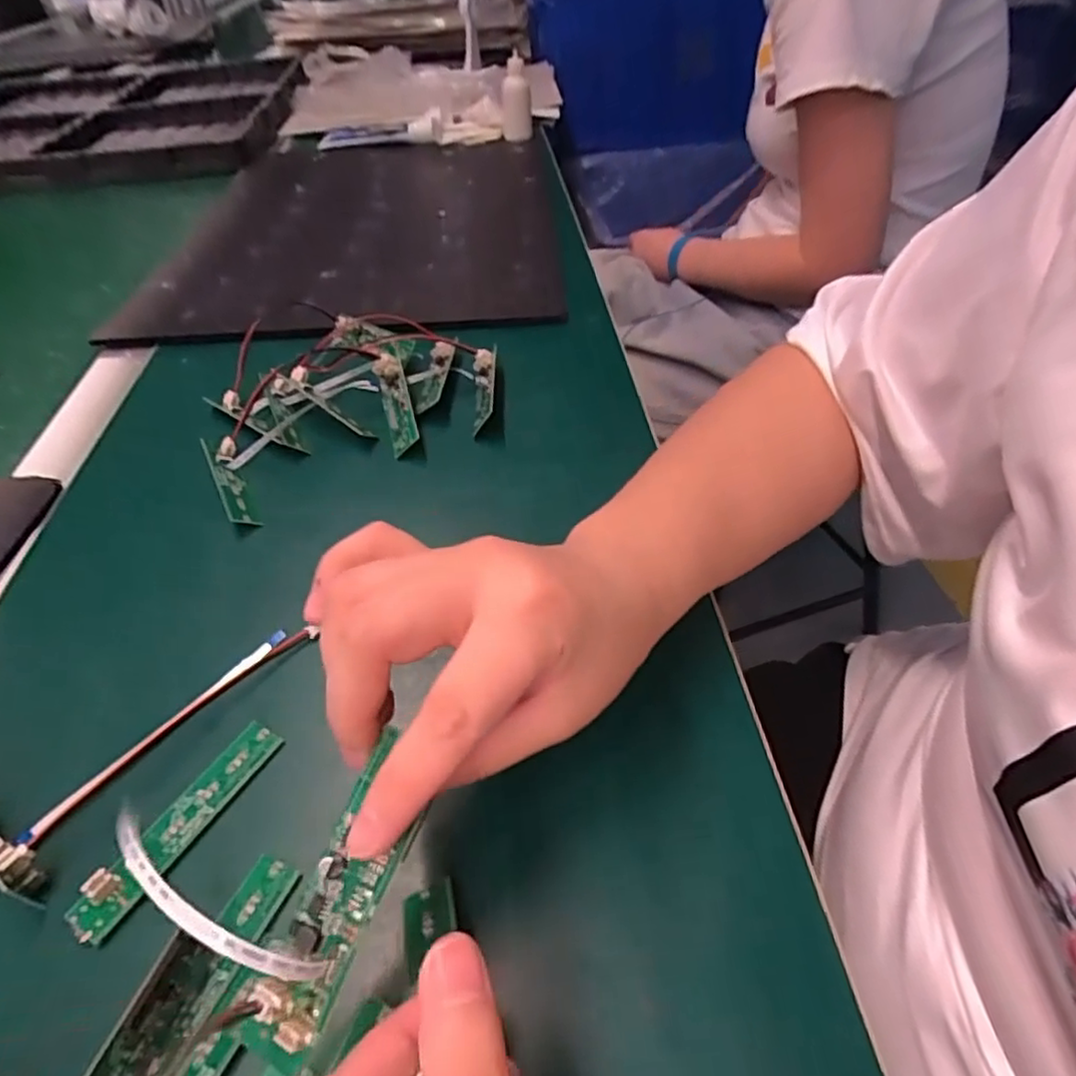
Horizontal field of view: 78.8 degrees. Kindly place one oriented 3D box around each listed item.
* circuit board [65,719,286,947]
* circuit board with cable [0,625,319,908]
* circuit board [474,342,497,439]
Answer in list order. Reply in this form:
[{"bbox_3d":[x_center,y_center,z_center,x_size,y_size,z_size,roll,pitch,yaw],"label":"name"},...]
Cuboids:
[{"bbox_3d":[-0.132,0.103,0.240,0.019,0.009,0.083,20,51,22],"label":"circuit board"},{"bbox_3d":[-0.165,0.067,0.268,0.066,0.024,0.130,23,52,24],"label":"circuit board with cable"},{"bbox_3d":[-0.035,-0.098,0.422,0.014,0.016,0.080,-3,46,1],"label":"circuit board"}]

